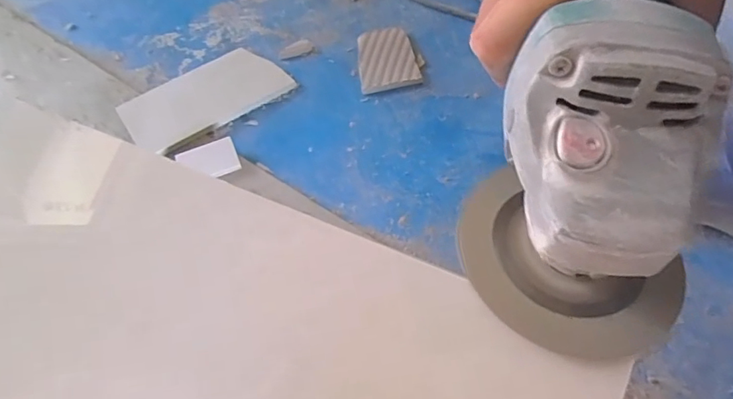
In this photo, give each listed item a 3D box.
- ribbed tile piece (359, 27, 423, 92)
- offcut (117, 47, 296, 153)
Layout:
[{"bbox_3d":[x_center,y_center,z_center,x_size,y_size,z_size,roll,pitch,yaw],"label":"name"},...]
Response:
[{"bbox_3d":[0.019,-0.148,0.514,0.061,0.010,0.073,-13,66,-6],"label":"ribbed tile piece"},{"bbox_3d":[-0.158,-0.102,0.491,0.156,0.010,0.071,-32,69,-14],"label":"offcut"}]

